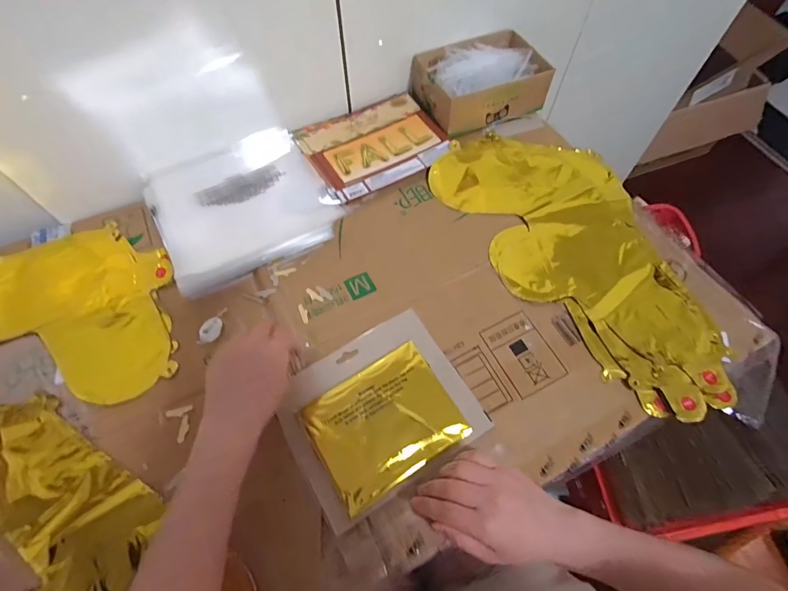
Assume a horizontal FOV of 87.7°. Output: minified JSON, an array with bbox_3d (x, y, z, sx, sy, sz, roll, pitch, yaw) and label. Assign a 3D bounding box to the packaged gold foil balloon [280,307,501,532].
[{"bbox_3d":[-0.016,0.122,0.446,0.191,0.009,0.162,-28,66,-15],"label":"packaged gold foil balloon"}]

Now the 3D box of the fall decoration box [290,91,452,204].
[{"bbox_3d":[-0.030,-0.239,0.639,0.210,0.014,0.168,-29,66,-15],"label":"fall decoration box"}]

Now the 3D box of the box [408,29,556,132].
[{"bbox_3d":[0.137,-0.341,0.653,0.189,0.060,0.136,-20,64,-11],"label":"box"}]

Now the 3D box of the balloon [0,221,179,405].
[{"bbox_3d":[-0.456,0.017,0.499,0.391,0.016,0.227,-2,62,-2],"label":"balloon"}]

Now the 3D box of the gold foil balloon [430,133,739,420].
[{"bbox_3d":[0.239,-0.062,0.535,0.218,0.012,0.450,-22,65,-12],"label":"gold foil balloon"}]

